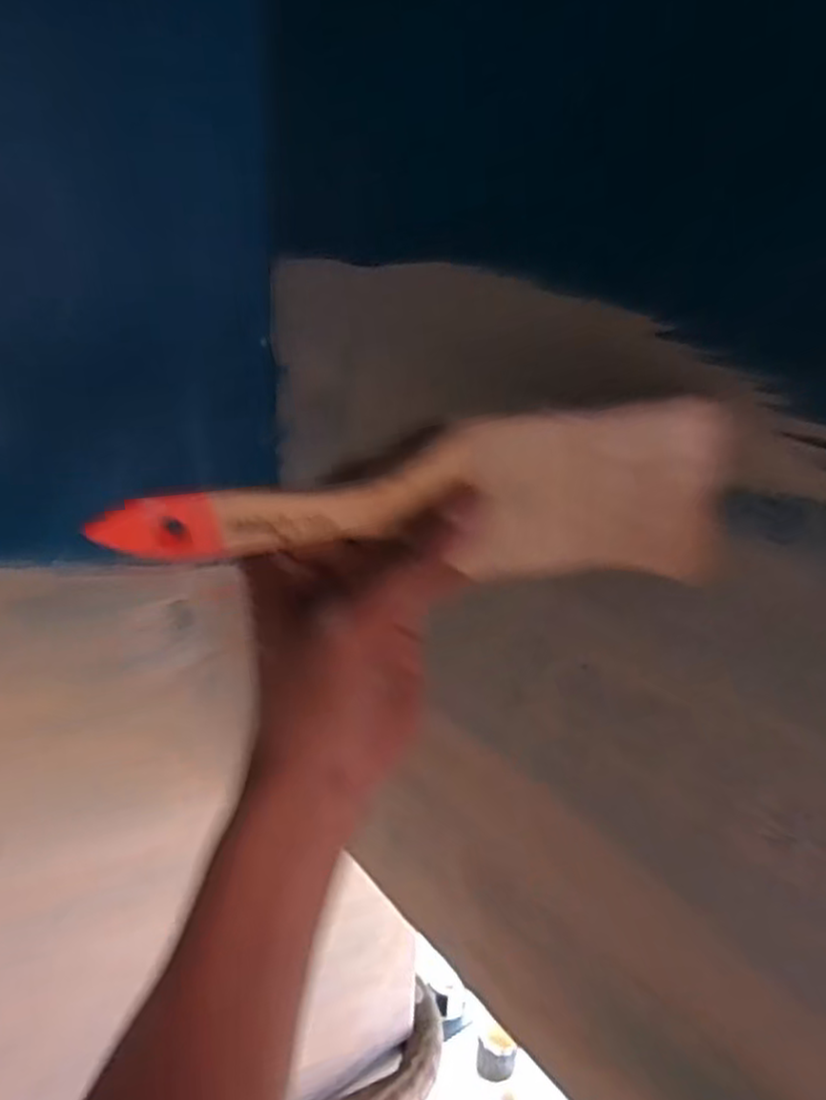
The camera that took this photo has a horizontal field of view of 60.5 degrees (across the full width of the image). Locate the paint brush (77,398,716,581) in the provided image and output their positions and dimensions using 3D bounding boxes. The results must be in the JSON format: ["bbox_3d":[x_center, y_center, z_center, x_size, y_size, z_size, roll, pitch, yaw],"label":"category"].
[{"bbox_3d":[0.000,-0.013,0.242,0.203,0.058,0.017,-5,22,2],"label":"paint brush"}]

